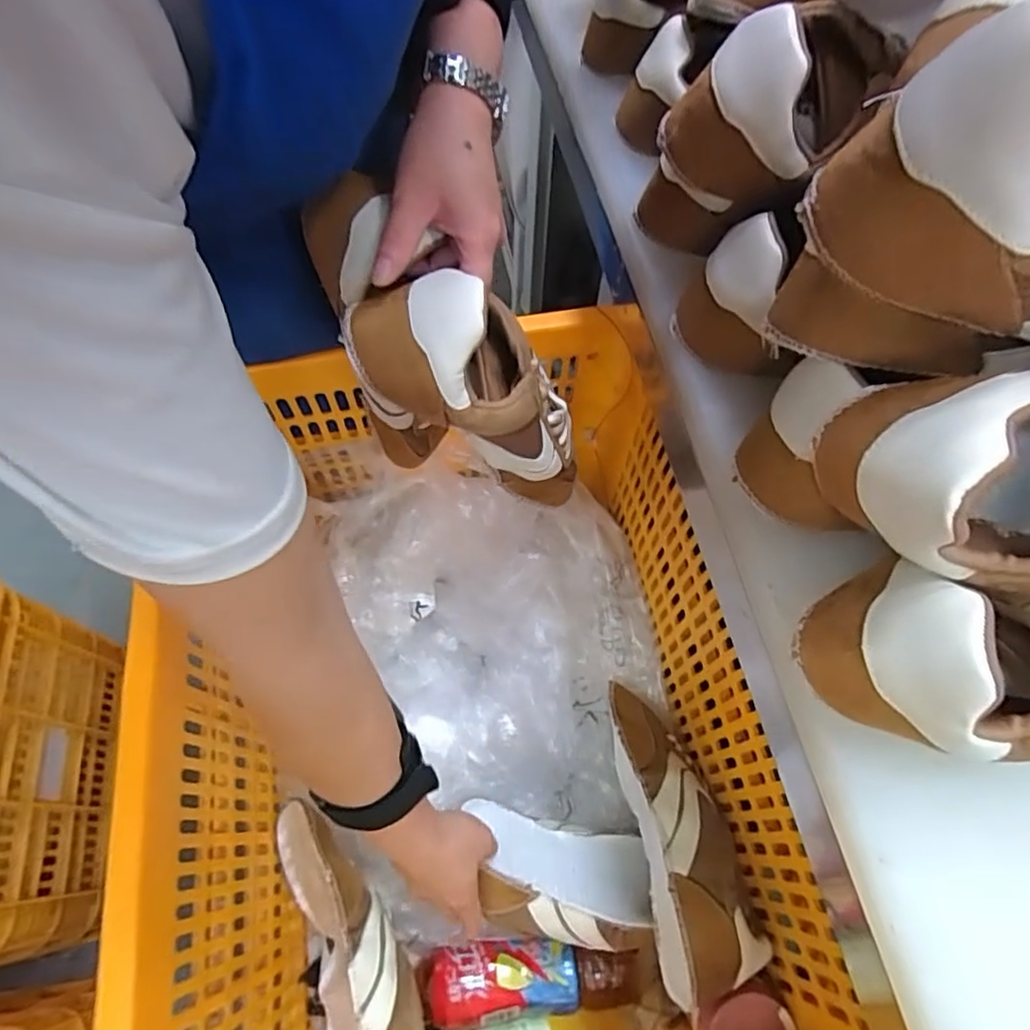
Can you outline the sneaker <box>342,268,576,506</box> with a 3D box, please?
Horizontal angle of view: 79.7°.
[{"bbox_3d":[-0.009,-0.067,0.411,0.074,0.217,0.070,-16,59,23],"label":"sneaker"}]

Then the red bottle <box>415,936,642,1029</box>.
[{"bbox_3d":[0.014,0.409,0.545,0.192,0.058,0.059,-4,62,-1],"label":"red bottle"}]

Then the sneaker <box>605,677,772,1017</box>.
[{"bbox_3d":[0.135,0.264,0.528,0.073,0.077,0.230,-10,48,-4],"label":"sneaker"}]

